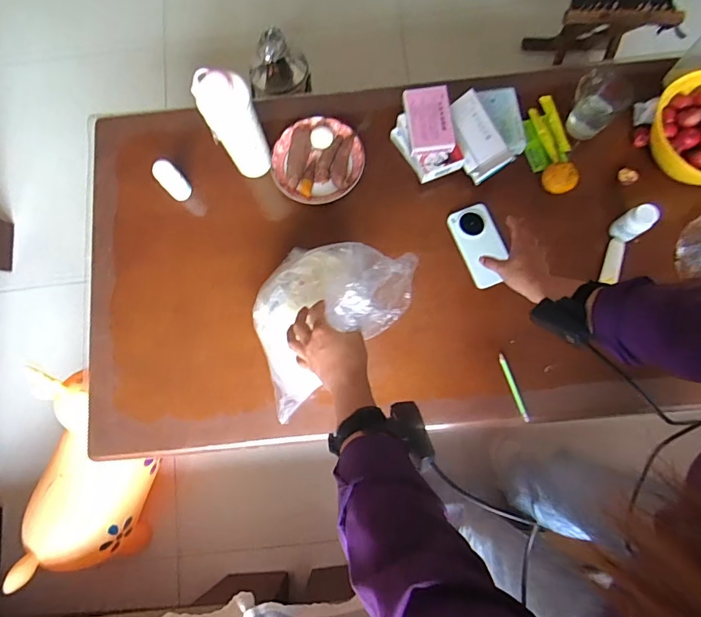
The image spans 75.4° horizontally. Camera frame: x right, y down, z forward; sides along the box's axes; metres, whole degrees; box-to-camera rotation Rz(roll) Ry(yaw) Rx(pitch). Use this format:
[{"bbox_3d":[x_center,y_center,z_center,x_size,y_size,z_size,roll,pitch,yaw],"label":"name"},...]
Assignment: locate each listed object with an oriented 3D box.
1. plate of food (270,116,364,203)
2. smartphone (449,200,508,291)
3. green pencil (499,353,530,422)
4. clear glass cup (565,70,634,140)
[{"bbox_3d":[-0.059,-0.270,0.819,0.160,0.035,0.151,-1,79,4],"label":"plate of food"},{"bbox_3d":[0.217,-0.107,0.760,0.068,0.006,0.138,-24,77,13],"label":"smartphone"},{"bbox_3d":[0.262,0.127,0.731,0.012,0.013,0.111,-19,78,0],"label":"green pencil"},{"bbox_3d":[0.417,-0.343,0.772,0.067,0.099,0.084,-34,79,-2],"label":"clear glass cup"}]

